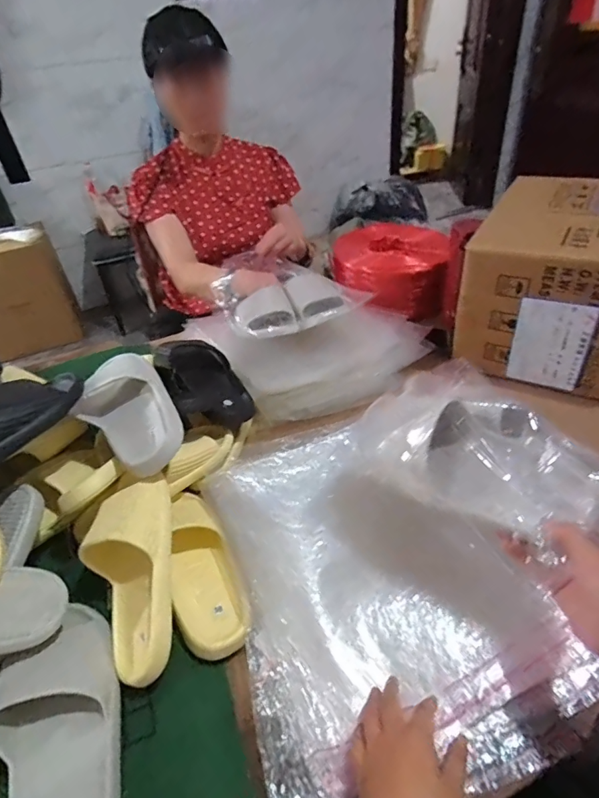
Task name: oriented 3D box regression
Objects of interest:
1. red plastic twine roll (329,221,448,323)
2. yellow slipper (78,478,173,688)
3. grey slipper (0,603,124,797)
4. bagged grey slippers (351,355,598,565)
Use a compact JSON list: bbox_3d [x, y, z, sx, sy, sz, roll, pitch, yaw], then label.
[{"bbox_3d":[0.199,-0.289,1.023,0.244,0.119,0.218,9,41,18],"label":"red plastic twine roll"},{"bbox_3d":[-0.194,0.203,0.524,0.098,0.067,0.208,-10,71,-5],"label":"yellow slipper"},{"bbox_3d":[-0.235,0.324,0.443,0.106,0.066,0.254,-17,40,-14],"label":"grey slipper"},{"bbox_3d":[0.174,0.053,0.471,0.134,0.080,0.261,-21,41,-17],"label":"bagged grey slippers"}]

